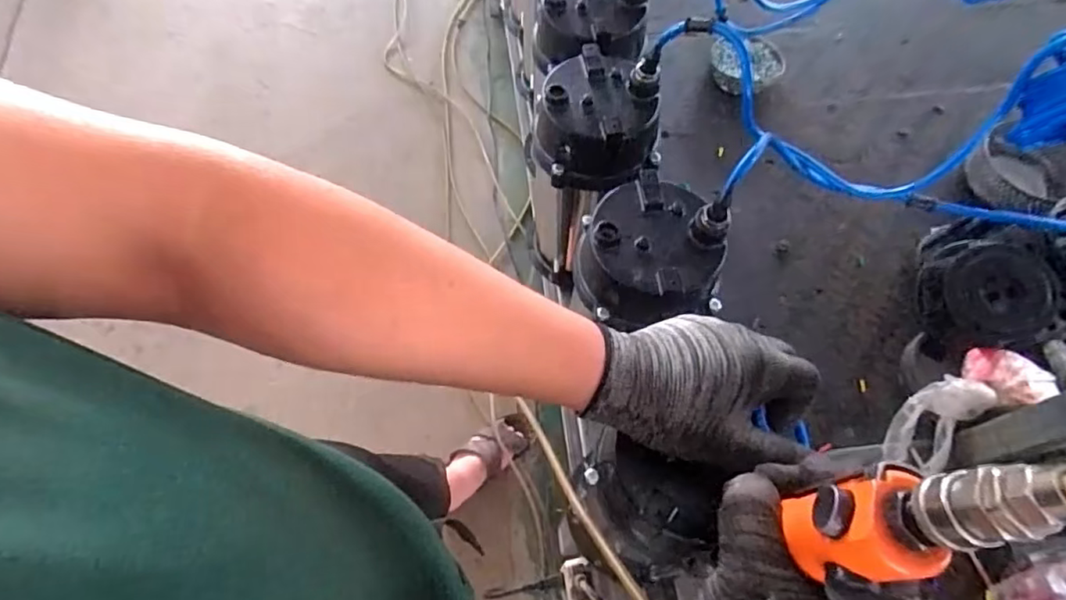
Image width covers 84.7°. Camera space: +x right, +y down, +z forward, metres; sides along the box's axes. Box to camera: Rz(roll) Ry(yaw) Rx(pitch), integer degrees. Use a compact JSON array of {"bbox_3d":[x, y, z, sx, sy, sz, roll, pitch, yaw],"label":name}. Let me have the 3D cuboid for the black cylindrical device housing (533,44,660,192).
[{"bbox_3d":[0.062,-0.177,0.564,0.118,0.070,0.118,3,63,2],"label":"black cylindrical device housing"}]

